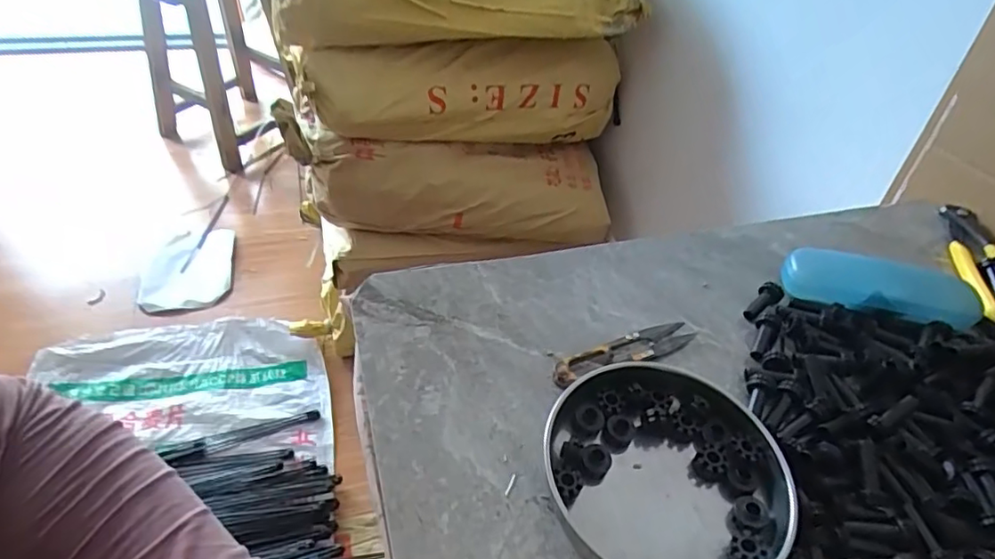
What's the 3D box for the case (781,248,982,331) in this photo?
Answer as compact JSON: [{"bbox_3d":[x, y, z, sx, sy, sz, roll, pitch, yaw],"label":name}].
[{"bbox_3d":[0.309,0.009,0.461,0.148,0.034,0.047,11,45,3],"label":"case"}]

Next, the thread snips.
[{"bbox_3d":[0.091,0.052,0.409,0.116,0.008,0.023,-16,50,-22],"label":"thread snips"}]

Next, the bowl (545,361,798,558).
[{"bbox_3d":[0.099,0.113,0.341,0.136,0.029,0.132,4,45,-4],"label":"bowl"}]

